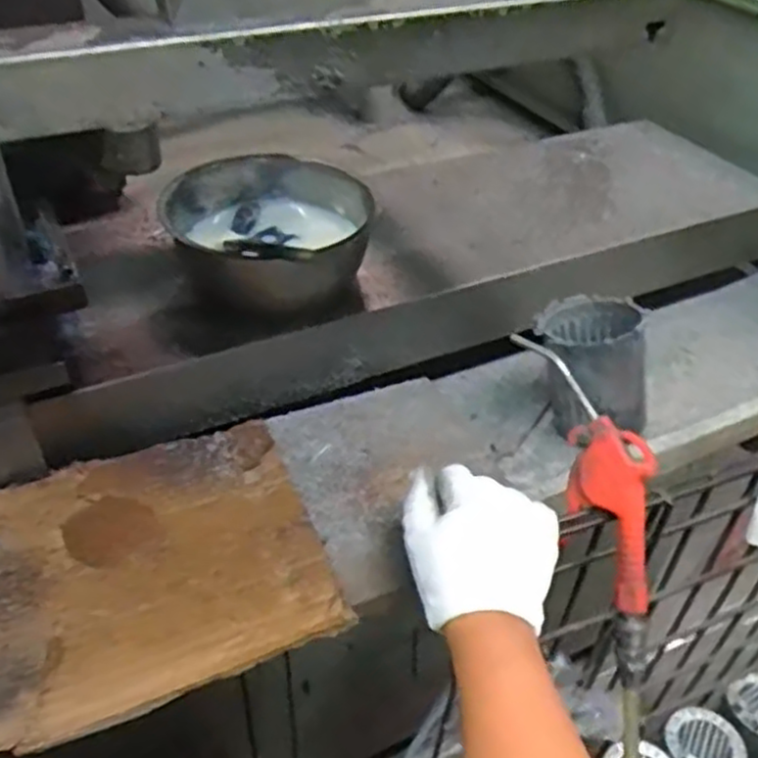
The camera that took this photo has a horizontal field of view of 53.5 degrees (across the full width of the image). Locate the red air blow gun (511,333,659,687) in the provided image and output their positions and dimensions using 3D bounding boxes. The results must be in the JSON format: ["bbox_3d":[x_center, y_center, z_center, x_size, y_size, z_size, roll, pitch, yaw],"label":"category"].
[{"bbox_3d":[0.166,0.087,0.538,0.052,0.056,0.251,-10,84,-14],"label":"red air blow gun"}]

